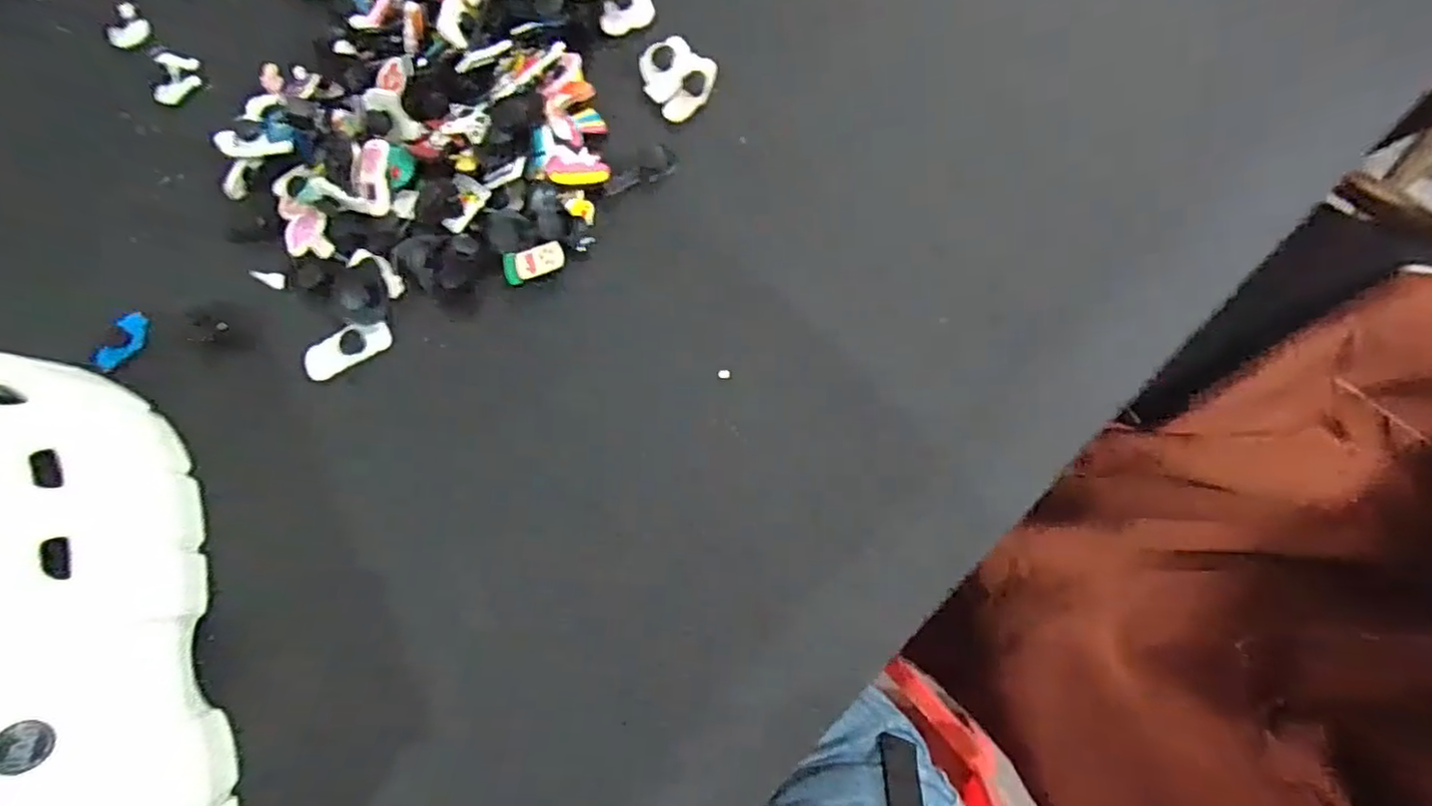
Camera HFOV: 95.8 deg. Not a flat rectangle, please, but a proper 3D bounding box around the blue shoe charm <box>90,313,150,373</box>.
[{"bbox_3d":[-0.296,-0.030,0.323,0.007,0.013,0.034,10,60,6],"label":"blue shoe charm"}]

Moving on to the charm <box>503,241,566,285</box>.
[{"bbox_3d":[-0.082,-0.064,0.290,0.027,0.004,0.014,-22,78,3],"label":"charm"}]

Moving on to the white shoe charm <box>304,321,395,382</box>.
[{"bbox_3d":[-0.171,-0.024,0.301,0.042,0.010,0.018,-29,78,1],"label":"white shoe charm"}]

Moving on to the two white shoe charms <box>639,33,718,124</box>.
[{"bbox_3d":[-0.019,-0.152,0.299,0.031,0.008,0.038,-39,78,-1],"label":"two white shoe charms"}]

